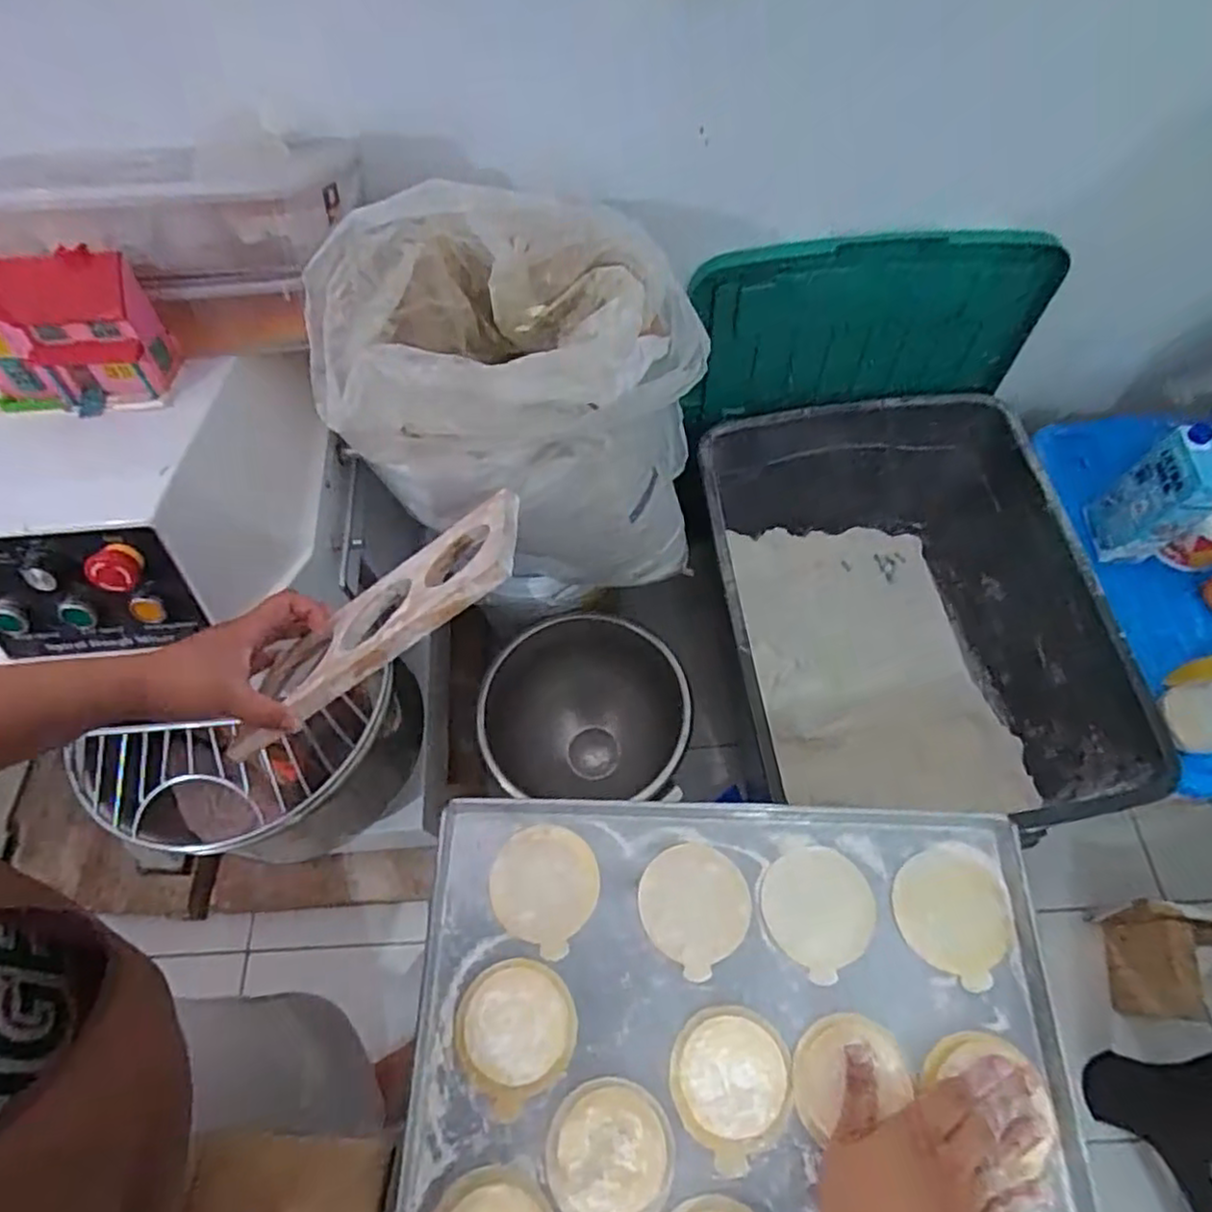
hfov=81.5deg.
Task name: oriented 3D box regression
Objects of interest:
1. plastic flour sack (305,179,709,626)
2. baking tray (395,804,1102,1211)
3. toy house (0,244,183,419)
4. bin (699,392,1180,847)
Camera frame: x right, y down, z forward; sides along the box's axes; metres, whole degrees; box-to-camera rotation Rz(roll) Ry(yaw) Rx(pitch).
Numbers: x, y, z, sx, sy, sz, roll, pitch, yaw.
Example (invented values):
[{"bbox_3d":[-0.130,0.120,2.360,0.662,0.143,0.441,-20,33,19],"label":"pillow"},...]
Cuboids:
[{"bbox_3d":[-0.091,-0.202,0.828,0.366,0.521,0.258,-25,65,-9],"label":"plastic flour sack"},{"bbox_3d":[0.079,0.424,0.378,0.406,0.026,0.608,0,63,3],"label":"baking tray"},{"bbox_3d":[-0.463,-0.228,0.593,0.159,0.094,0.085,-2,63,2],"label":"toy house"},{"bbox_3d":[0.456,0.047,1.147,0.552,0.383,0.661,-8,63,-1],"label":"bin"}]

